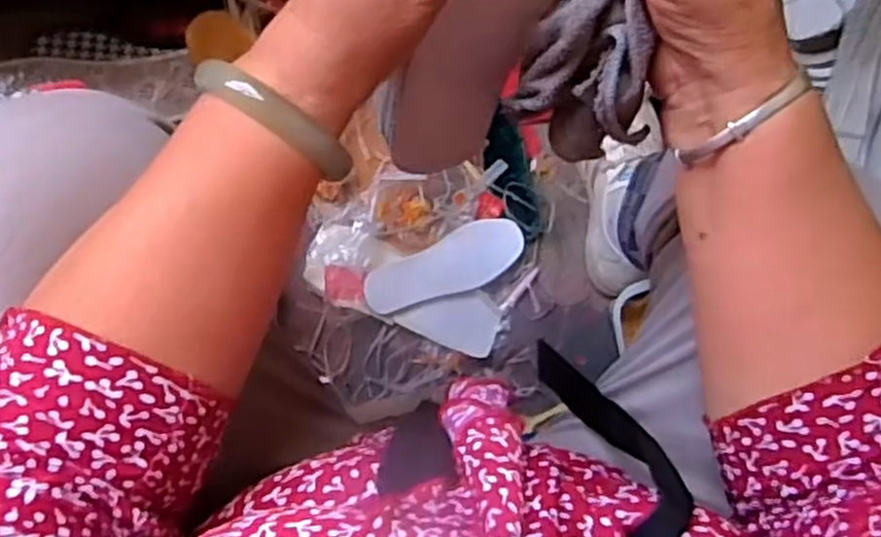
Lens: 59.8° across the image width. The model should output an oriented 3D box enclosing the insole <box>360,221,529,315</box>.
[{"bbox_3d":[0.007,0.000,0.811,0.173,0.018,0.062,-26,94,-3],"label":"insole"}]

